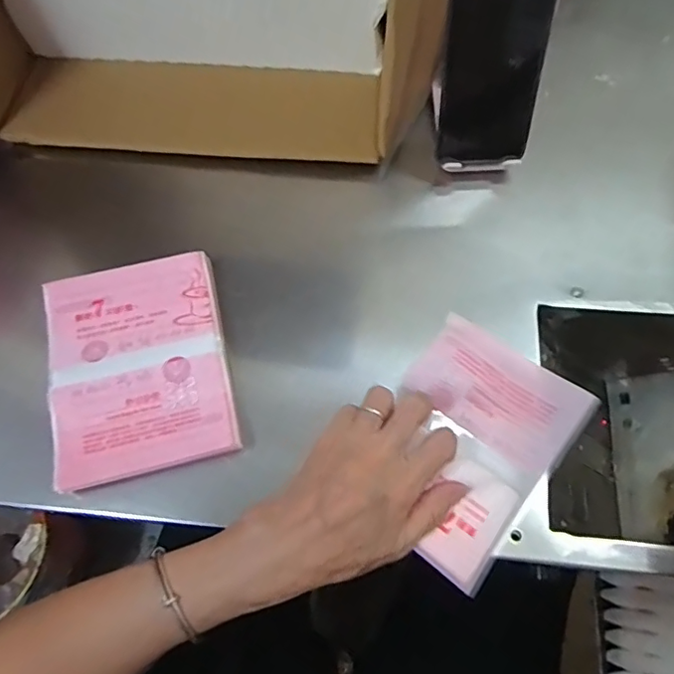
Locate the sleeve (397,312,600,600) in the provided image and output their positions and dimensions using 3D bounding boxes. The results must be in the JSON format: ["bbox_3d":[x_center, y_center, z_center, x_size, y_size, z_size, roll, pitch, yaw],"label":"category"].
[{"bbox_3d":[0.091,0.073,0.393,0.120,0.017,0.164,34,71,15],"label":"sleeve"}]

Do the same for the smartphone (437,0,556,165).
[{"bbox_3d":[0.122,-0.213,0.428,0.076,0.160,0.007,-4,44,0],"label":"smartphone"}]

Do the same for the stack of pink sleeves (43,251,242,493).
[{"bbox_3d":[-0.147,0.020,0.410,0.123,0.016,0.158,-13,67,-4],"label":"stack of pink sleeves"}]

